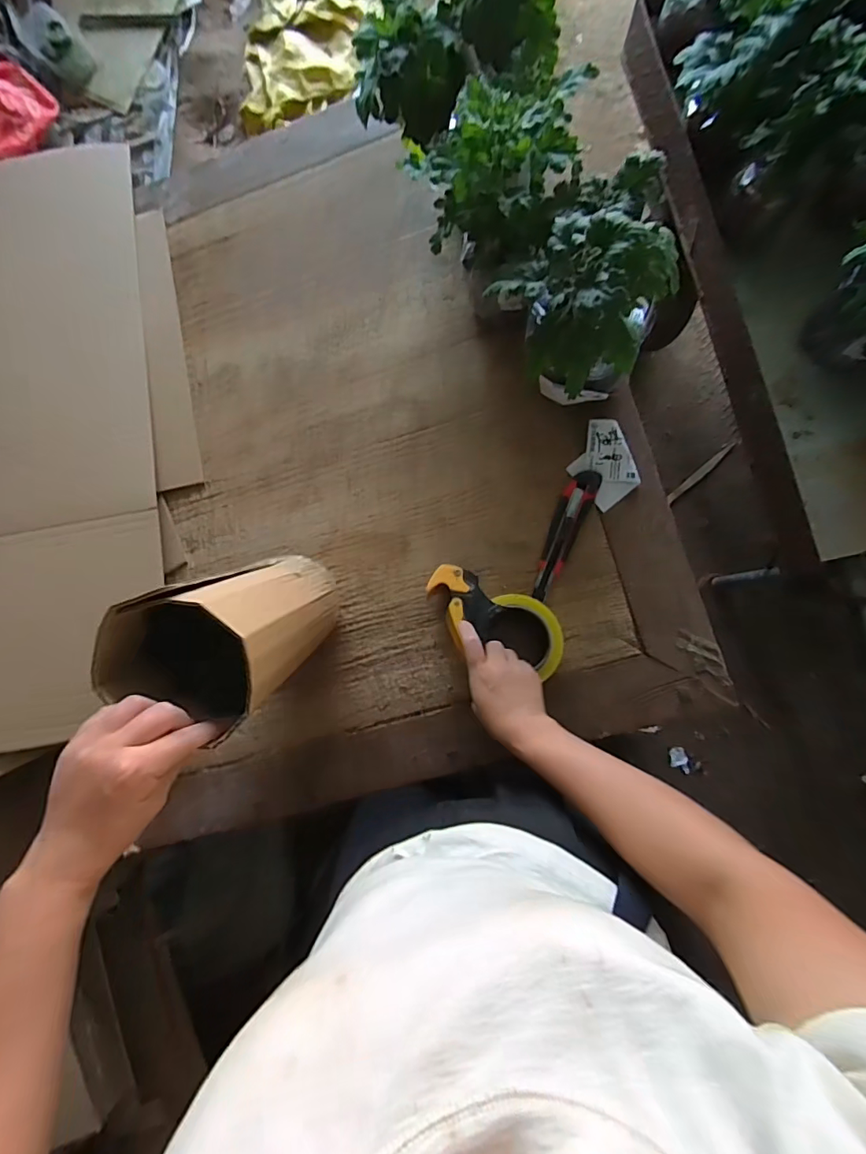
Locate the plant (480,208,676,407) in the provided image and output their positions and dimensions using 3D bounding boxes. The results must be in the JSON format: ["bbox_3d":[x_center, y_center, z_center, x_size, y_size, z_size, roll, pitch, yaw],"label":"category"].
[{"bbox_3d":[0.166,-0.272,0.522,0.161,0.223,0.126,-42,82,6],"label":"plant"}]

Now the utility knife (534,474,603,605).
[{"bbox_3d":[0.169,-0.057,0.626,0.037,0.015,0.178,25,92,10],"label":"utility knife"}]

